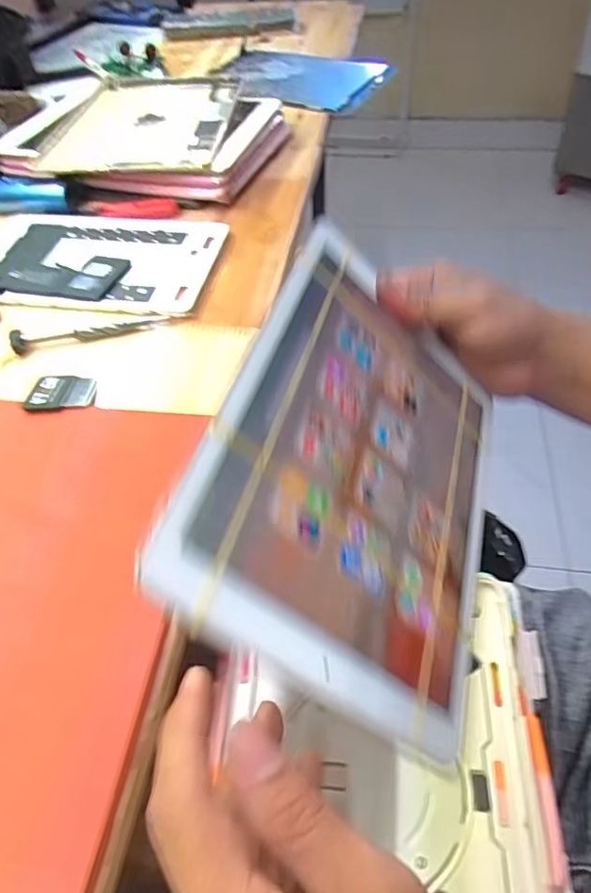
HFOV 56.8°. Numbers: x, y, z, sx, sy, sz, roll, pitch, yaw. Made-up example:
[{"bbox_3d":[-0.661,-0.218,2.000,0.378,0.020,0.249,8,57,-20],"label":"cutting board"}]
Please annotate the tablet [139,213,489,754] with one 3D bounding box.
[{"bbox_3d":[0.039,0.008,0.270,0.161,0.006,0.224,39,49,-22],"label":"tablet"}]

